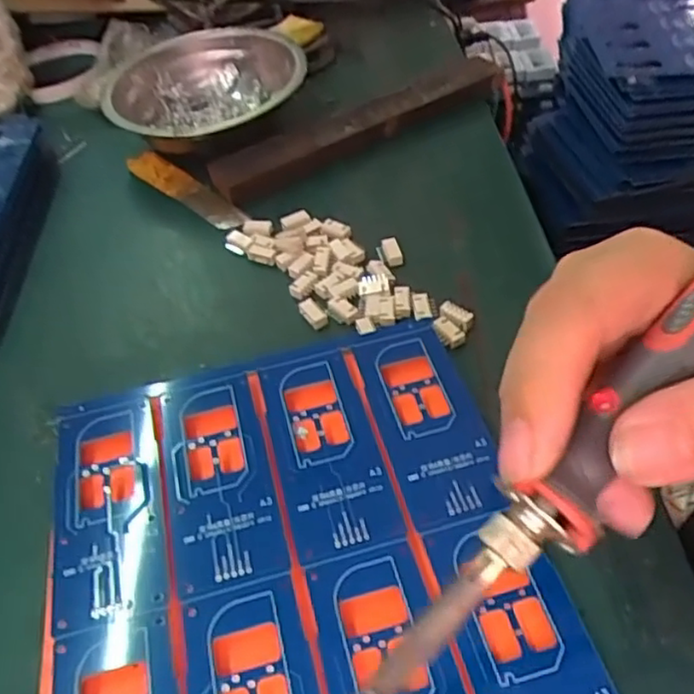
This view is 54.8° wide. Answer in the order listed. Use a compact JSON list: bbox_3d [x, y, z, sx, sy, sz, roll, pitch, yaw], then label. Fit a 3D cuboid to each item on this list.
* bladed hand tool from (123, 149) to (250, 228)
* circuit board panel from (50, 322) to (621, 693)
[{"bbox_3d":[-0.095,-0.093,0.396,0.097,0.010,0.018,34,61,29],"label":"bladed hand tool"},{"bbox_3d":[-0.017,0.073,0.221,0.156,0.004,0.182,-14,49,-7],"label":"circuit board panel"}]

